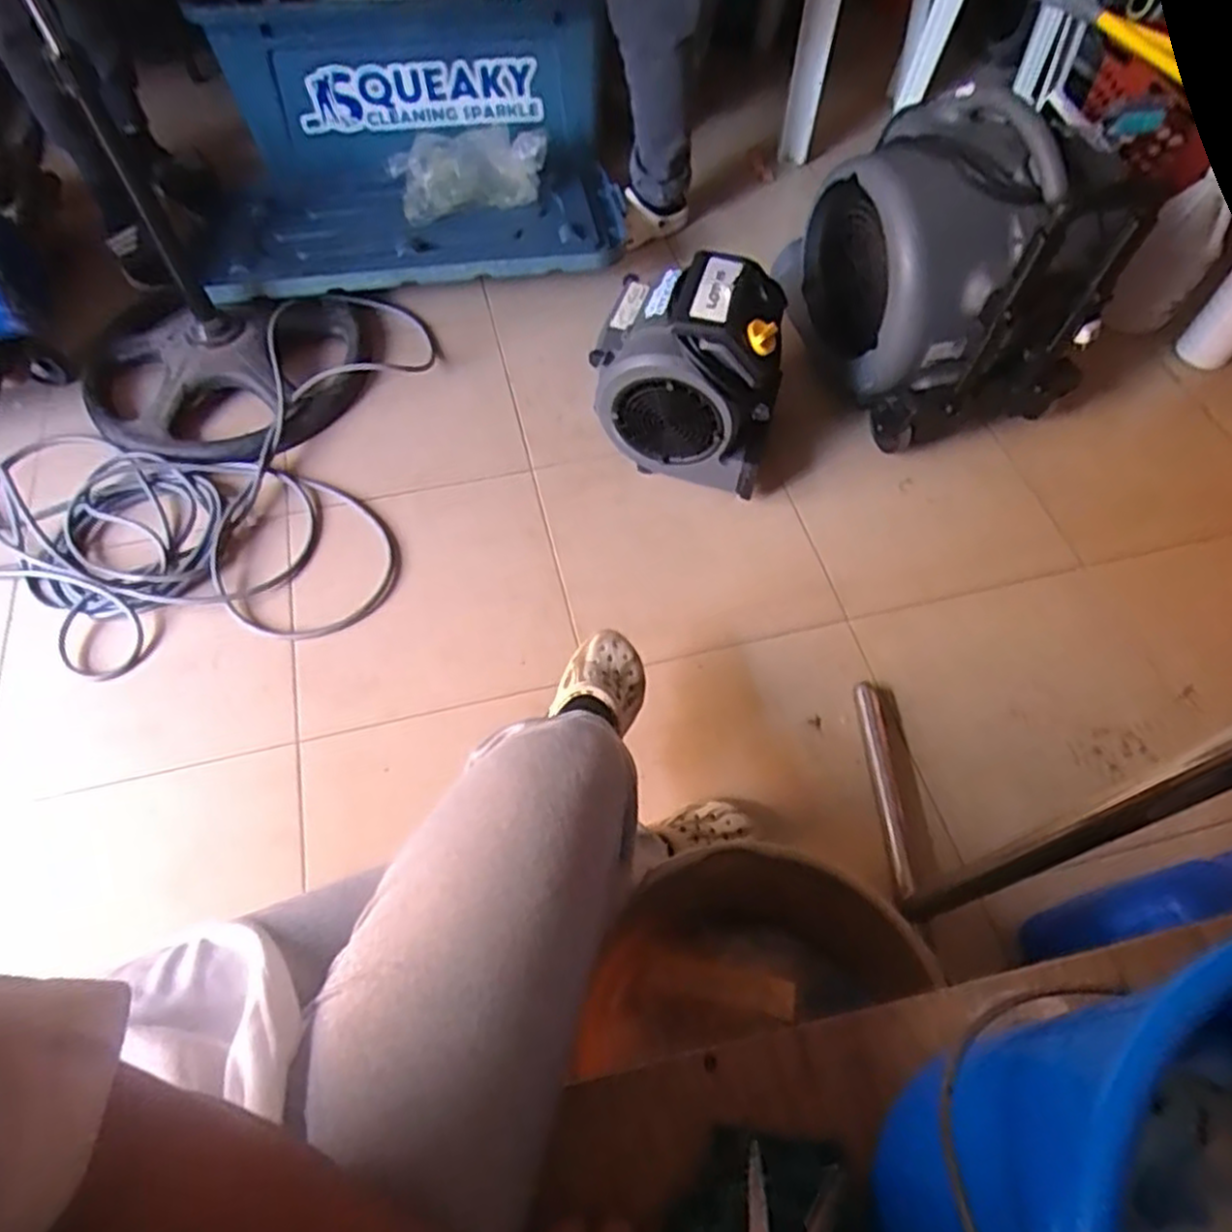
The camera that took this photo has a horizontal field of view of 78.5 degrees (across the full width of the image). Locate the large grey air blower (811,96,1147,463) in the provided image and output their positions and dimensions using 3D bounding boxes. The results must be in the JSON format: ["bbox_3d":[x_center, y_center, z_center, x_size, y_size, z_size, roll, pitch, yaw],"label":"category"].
[{"bbox_3d":[0.487,-0.540,1.148,0.284,0.362,0.410,-19,61,-11],"label":"large grey air blower"}]

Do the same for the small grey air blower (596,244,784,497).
[{"bbox_3d":[0.113,-0.363,1.144,0.260,0.292,0.200,16,61,9],"label":"small grey air blower"}]

